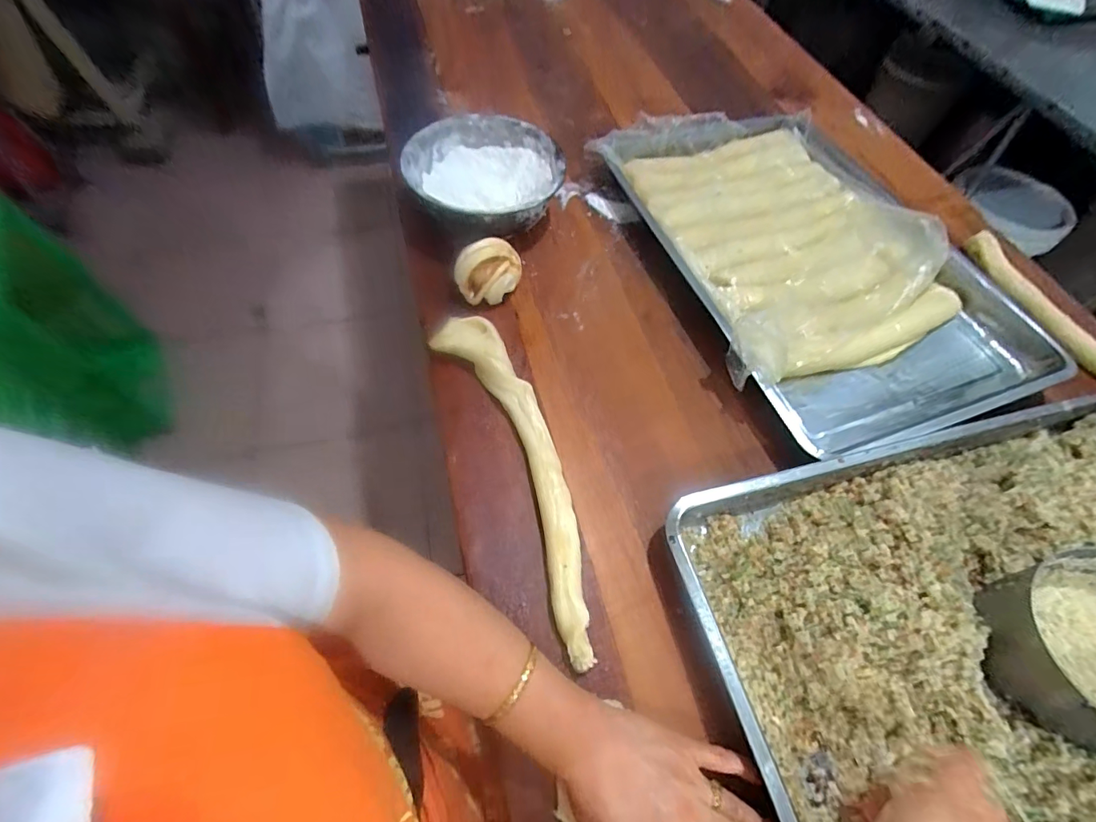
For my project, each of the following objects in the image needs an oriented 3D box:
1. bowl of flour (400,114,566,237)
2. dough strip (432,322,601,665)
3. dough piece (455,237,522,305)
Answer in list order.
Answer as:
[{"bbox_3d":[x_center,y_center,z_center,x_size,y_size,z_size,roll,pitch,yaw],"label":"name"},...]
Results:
[{"bbox_3d":[-0.101,-0.368,0.758,0.244,0.106,0.239,-6,60,-8],"label":"bowl of flour"},{"bbox_3d":[-0.027,0.049,0.512,0.083,0.028,0.410,-21,63,-15],"label":"dough strip"},{"bbox_3d":[-0.081,-0.185,0.633,0.085,0.048,0.073,6,59,-1],"label":"dough piece"}]

